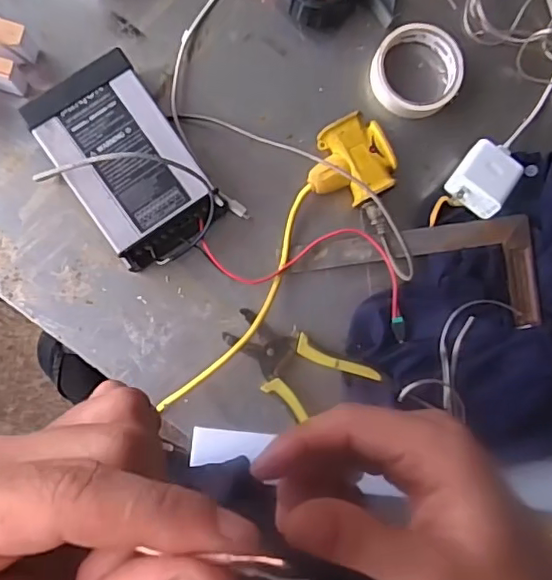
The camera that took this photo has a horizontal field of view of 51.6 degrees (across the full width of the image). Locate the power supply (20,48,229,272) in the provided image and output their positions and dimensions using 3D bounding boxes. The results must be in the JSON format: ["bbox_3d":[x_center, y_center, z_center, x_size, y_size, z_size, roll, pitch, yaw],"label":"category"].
[{"bbox_3d":[-0.141,-0.116,0.543,0.115,0.049,0.185,-33,91,-7],"label":"power supply"}]

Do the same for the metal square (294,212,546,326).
[{"bbox_3d":[0.139,-0.010,0.568,0.237,0.039,0.112,-6,88,-7],"label":"metal square"}]

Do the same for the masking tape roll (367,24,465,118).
[{"bbox_3d":[0.147,-0.227,0.592,0.089,0.021,0.089,0,87,-7],"label":"masking tape roll"}]

